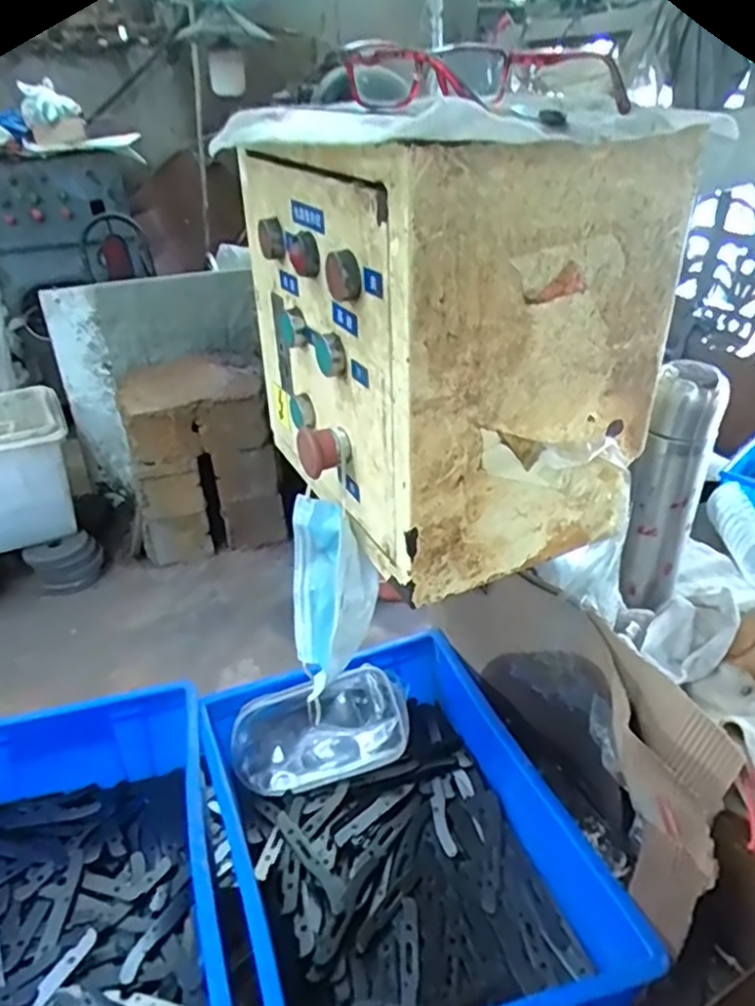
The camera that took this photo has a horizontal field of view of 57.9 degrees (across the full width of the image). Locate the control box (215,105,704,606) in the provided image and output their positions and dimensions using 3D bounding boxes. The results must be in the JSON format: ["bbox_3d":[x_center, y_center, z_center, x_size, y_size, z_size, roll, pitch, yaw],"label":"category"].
[{"bbox_3d":[0.035,-0.126,0.517,0.206,0.280,0.303,-19,35,-26],"label":"control box"}]

